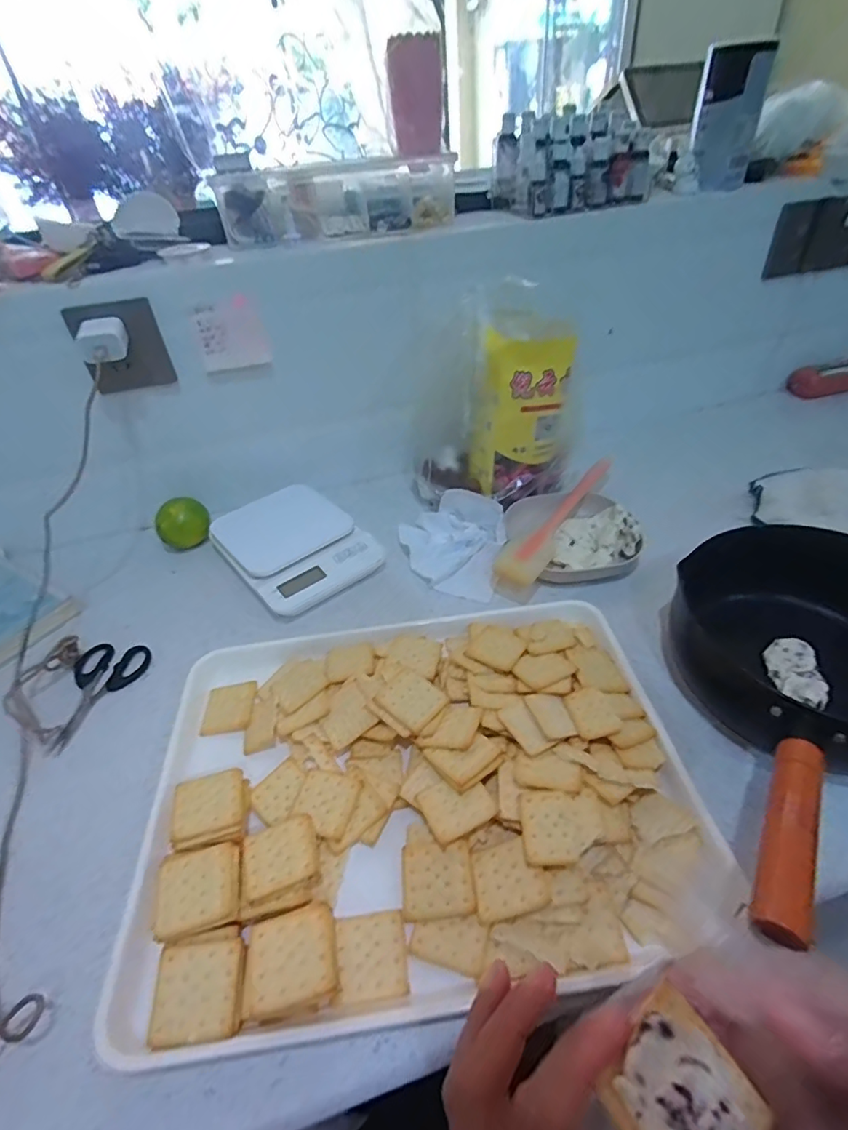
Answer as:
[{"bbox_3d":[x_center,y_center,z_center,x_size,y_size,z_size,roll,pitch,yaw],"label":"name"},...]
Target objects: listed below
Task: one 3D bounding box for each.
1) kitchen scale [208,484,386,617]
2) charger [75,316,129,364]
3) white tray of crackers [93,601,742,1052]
[{"bbox_3d":[-0.154,-0.029,0.620,0.146,0.041,0.187,-31,47,-28],"label":"kitchen scale"},{"bbox_3d":[-0.330,-0.232,0.539,0.044,0.031,0.055,-20,43,-18],"label":"charger"},{"bbox_3d":[-0.007,0.141,0.415,0.401,0.035,0.317,-9,40,-5],"label":"white tray of crackers"}]

